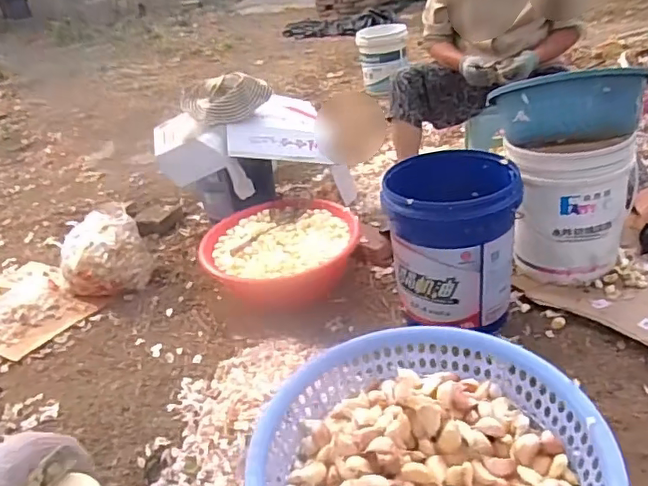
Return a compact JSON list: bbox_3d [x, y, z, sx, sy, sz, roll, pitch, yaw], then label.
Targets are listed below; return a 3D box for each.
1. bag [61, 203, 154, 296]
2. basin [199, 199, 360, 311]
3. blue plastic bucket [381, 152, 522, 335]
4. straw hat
[{"bbox_3d":[-0.661,0.035,1.693,0.247,0.200,0.199,-23,32,-25],"label":"bag"},{"bbox_3d":[-0.126,0.035,1.645,0.450,0.146,0.420,-2,29,10],"label":"basin"},{"bbox_3d":[0.304,-0.005,1.333,0.279,0.338,0.280,-6,29,3],"label":"blue plastic bucket"},{"bbox_3d":[-0.322,-0.480,1.836,0.289,0.113,0.236,-13,29,-9],"label":"straw hat"}]

